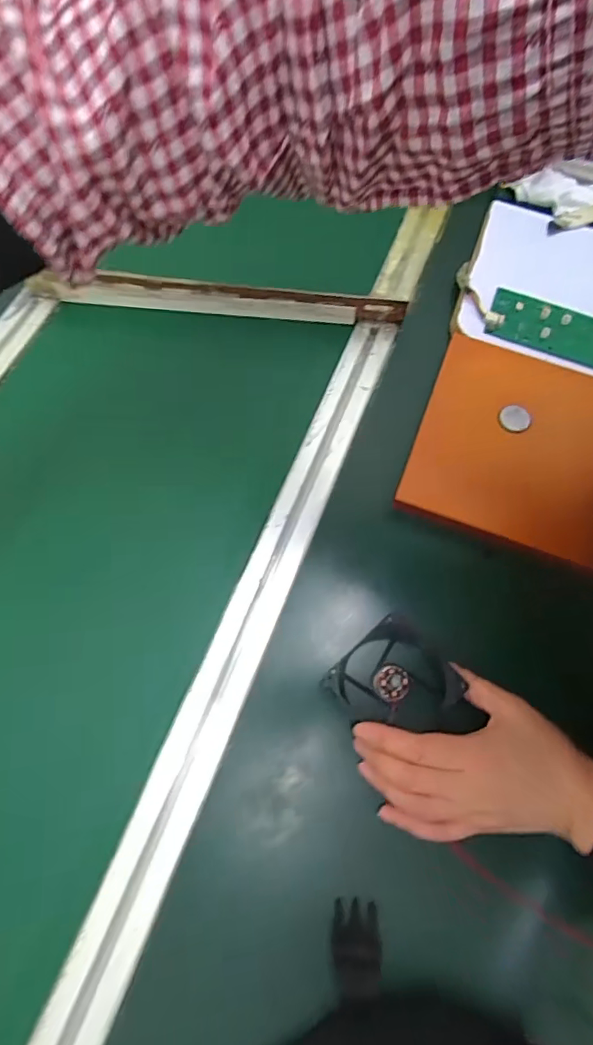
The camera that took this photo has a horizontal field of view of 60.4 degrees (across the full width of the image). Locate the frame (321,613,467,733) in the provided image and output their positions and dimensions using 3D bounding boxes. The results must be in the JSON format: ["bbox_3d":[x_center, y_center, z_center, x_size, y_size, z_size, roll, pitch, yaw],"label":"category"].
[{"bbox_3d":[0.076,0.125,0.398,0.087,0.026,0.079,-38,74,-15],"label":"frame"}]

